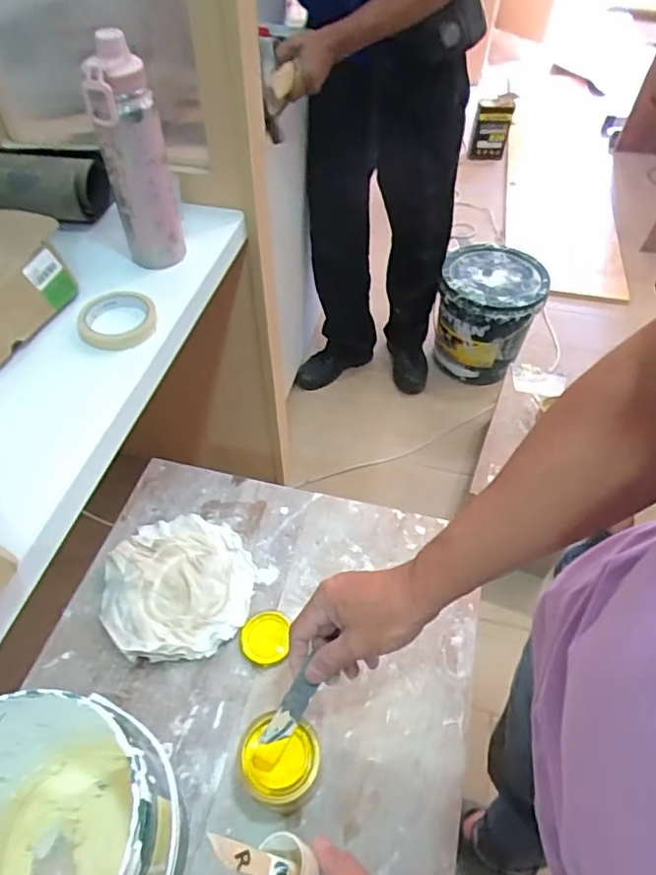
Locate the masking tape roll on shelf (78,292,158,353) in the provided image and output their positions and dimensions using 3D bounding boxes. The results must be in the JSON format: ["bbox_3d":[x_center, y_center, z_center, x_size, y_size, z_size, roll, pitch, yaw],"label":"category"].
[{"bbox_3d":[-0.270,-0.150,0.718,0.096,0.027,0.084,-19,54,-15],"label":"masking tape roll on shelf"}]

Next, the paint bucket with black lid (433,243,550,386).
[{"bbox_3d":[0.497,-0.386,1.774,0.299,0.337,0.323,16,53,12],"label":"paint bucket with black lid"}]

